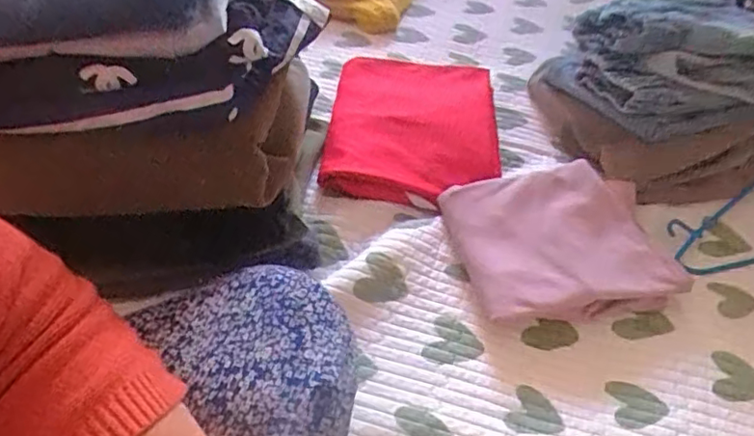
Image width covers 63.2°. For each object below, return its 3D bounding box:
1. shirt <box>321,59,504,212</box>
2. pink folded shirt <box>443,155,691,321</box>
[{"bbox_3d":[0.041,-0.105,0.692,0.185,0.037,0.236,5,46,1],"label":"shirt"},{"bbox_3d":[0.174,0.019,0.577,0.198,0.046,0.160,-5,47,-9],"label":"pink folded shirt"}]

